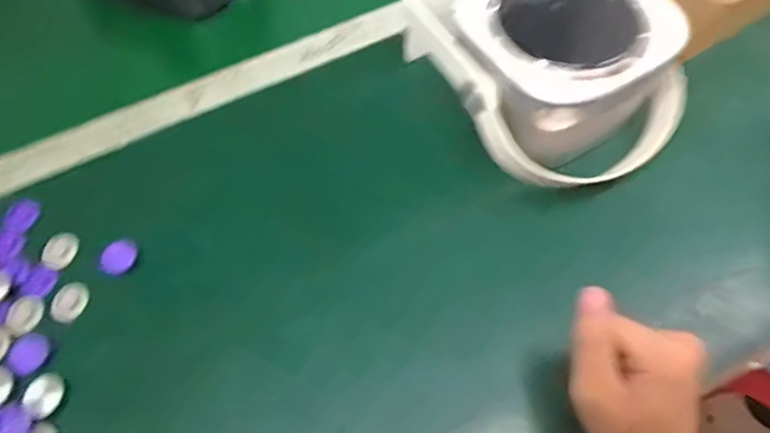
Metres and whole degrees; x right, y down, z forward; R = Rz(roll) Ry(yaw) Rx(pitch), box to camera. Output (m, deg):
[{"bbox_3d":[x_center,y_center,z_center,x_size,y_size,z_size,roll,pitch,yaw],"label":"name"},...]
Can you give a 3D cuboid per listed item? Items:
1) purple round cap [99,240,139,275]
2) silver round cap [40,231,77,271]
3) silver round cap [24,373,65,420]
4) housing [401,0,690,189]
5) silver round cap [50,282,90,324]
[{"bbox_3d":[-0.208,0.031,0.416,0.027,0.006,0.029,-1,61,1],"label":"purple round cap"},{"bbox_3d":[-0.258,0.028,0.428,0.025,0.009,0.029,11,62,8],"label":"silver round cap"},{"bbox_3d":[-0.233,0.123,0.366,0.022,0.007,0.028,3,61,3],"label":"silver round cap"},{"bbox_3d":[0.125,-0.129,0.431,0.158,0.092,0.216,-36,66,-16],"label":"housing"},{"bbox_3d":[-0.239,0.065,0.406,0.024,0.006,0.030,23,65,14],"label":"silver round cap"}]

